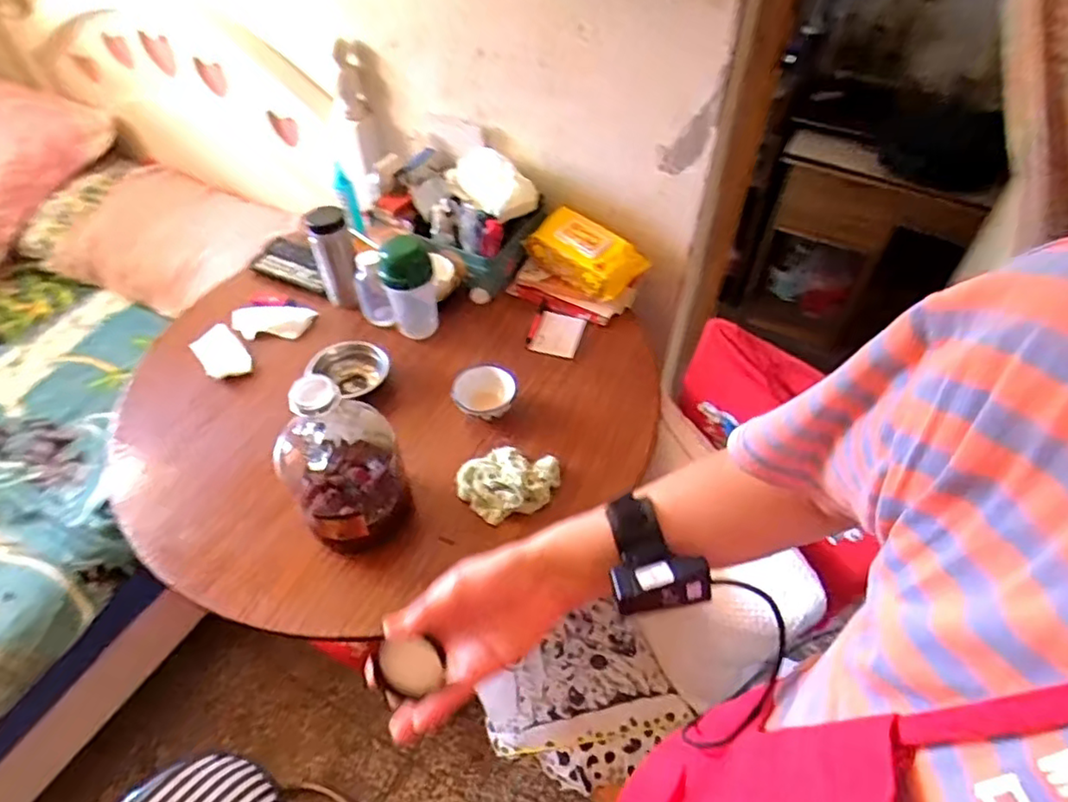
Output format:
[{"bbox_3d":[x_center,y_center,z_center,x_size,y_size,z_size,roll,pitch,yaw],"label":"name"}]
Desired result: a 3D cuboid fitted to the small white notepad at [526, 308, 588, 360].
[{"bbox_3d":[0.041,-0.129,1.145,0.096,0.011,0.112,13,49,11],"label":"small white notepad"}]

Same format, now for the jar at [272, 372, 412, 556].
[{"bbox_3d":[-0.239,0.082,0.776,0.141,0.249,0.114,-21,51,-19],"label":"jar"}]

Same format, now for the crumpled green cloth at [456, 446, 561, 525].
[{"bbox_3d":[-0.036,0.115,0.911,0.148,0.038,0.114,-23,51,-20],"label":"crumpled green cloth"}]

